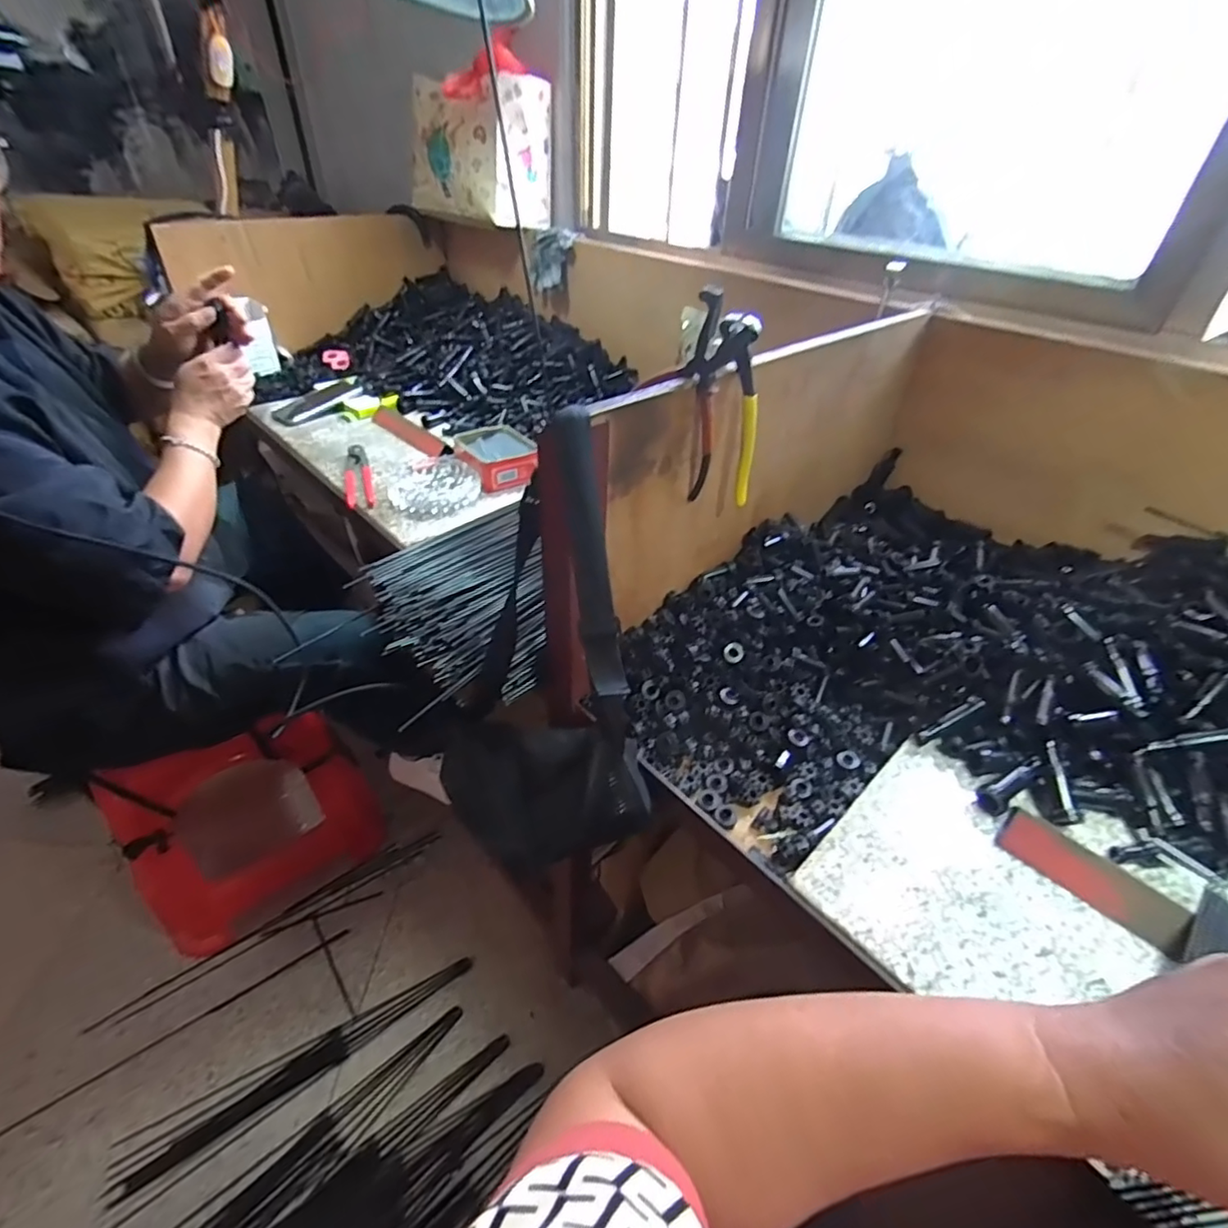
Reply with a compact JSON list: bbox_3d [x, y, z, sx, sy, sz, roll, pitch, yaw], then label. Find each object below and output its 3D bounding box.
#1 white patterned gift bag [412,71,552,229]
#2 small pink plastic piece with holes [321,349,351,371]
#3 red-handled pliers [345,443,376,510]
[{"bbox_3d":[-0.288,-0.974,1.214,0.182,0.219,0.321,-27,48,-31],"label":"white patterned gift bag"},{"bbox_3d":[-0.638,-0.584,1.318,0.057,0.006,0.085,-22,65,-15],"label":"small pink plastic piece with holes"},{"bbox_3d":[-0.398,-0.215,0.895,0.038,0.020,0.203,-13,42,-18],"label":"red-handled pliers"}]

